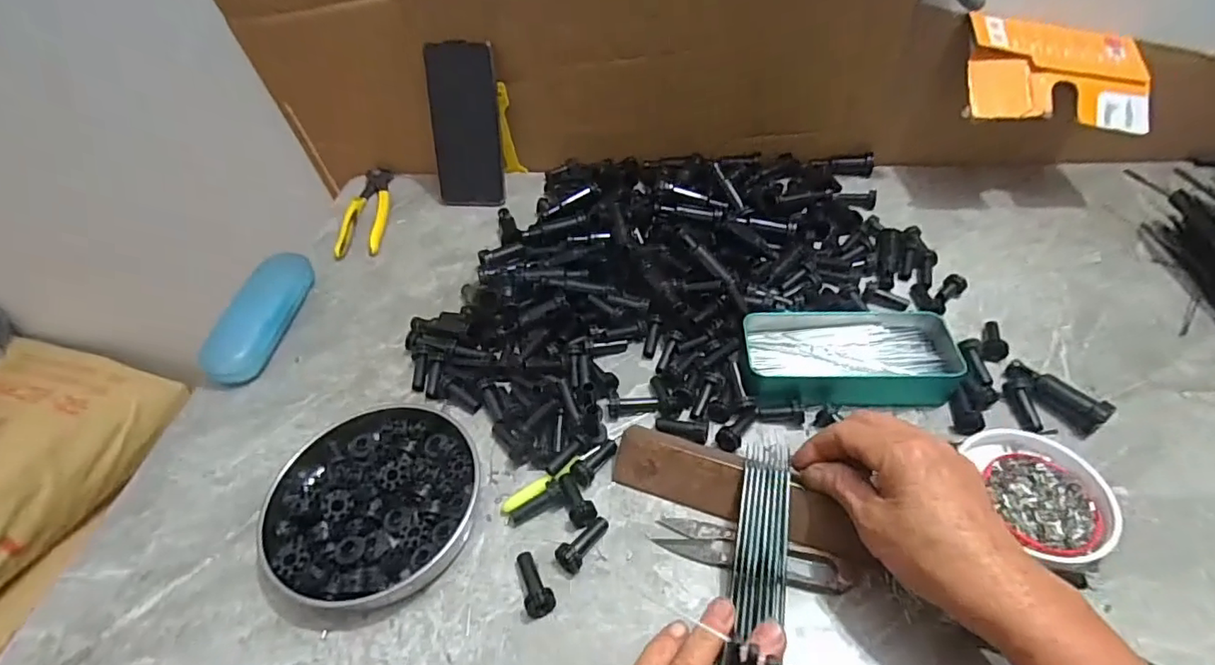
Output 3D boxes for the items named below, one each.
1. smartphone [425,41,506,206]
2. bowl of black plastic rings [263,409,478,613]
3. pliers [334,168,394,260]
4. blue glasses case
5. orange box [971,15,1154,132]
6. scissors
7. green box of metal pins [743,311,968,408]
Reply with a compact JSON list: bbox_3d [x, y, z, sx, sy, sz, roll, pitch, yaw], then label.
[{"bbox_3d":[-0.152,-0.219,0.600,0.072,0.163,0.009,1,27,4],"label":"smartphone"},{"bbox_3d":[-0.160,0.110,0.378,0.138,0.030,0.134,-3,47,3],"label":"bowl of black plastic rings"},{"bbox_3d":[-0.272,-0.139,0.636,0.044,0.017,0.159,-7,47,-1],"label":"pliers"},{"bbox_3d":[-0.315,-0.019,0.509,0.049,0.038,0.148,-2,47,4],"label":"blue glasses case"},{"bbox_3d":[0.423,-0.247,0.525,0.159,0.016,0.113,7,74,-1],"label":"orange box"},{"bbox_3d":[0.088,0.137,0.349,0.115,0.010,0.026,10,49,14],"label":"scissors"},{"bbox_3d":[0.182,0.018,0.432,0.152,0.028,0.078,-4,47,2],"label":"green box of metal pins"}]

